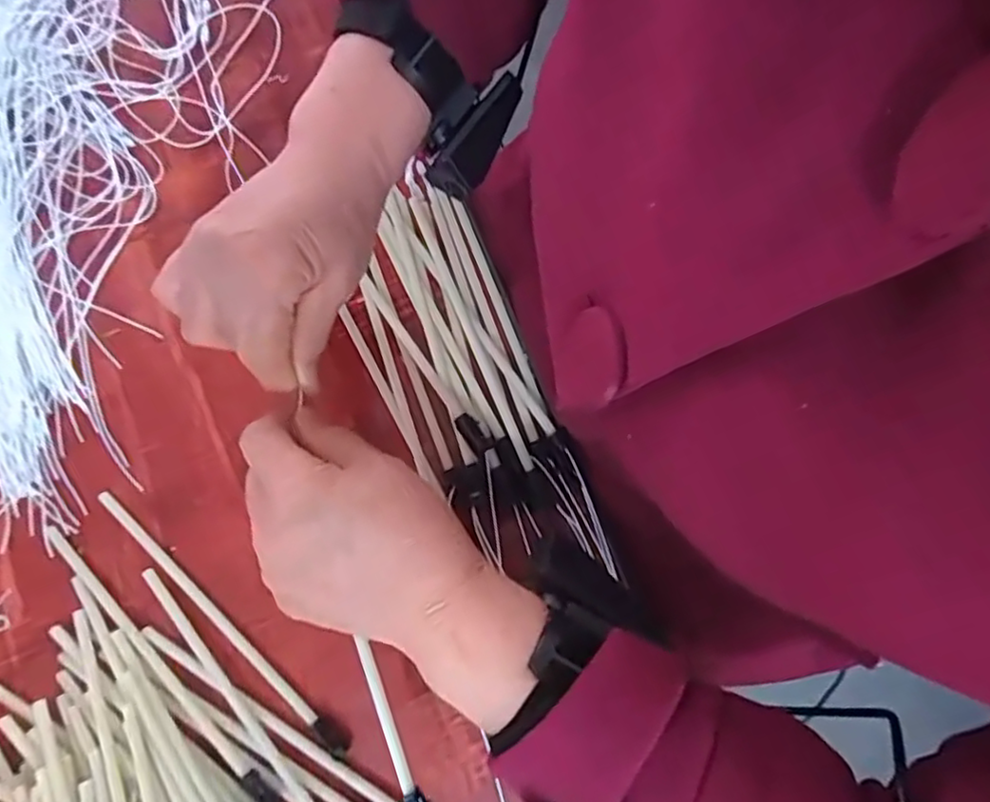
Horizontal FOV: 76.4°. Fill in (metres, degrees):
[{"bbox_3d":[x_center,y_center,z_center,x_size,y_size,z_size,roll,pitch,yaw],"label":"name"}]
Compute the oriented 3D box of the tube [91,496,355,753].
[{"bbox_3d":[-0.155,0.123,0.349,0.196,0.014,0.014,42,82,6],"label":"tube"}]

